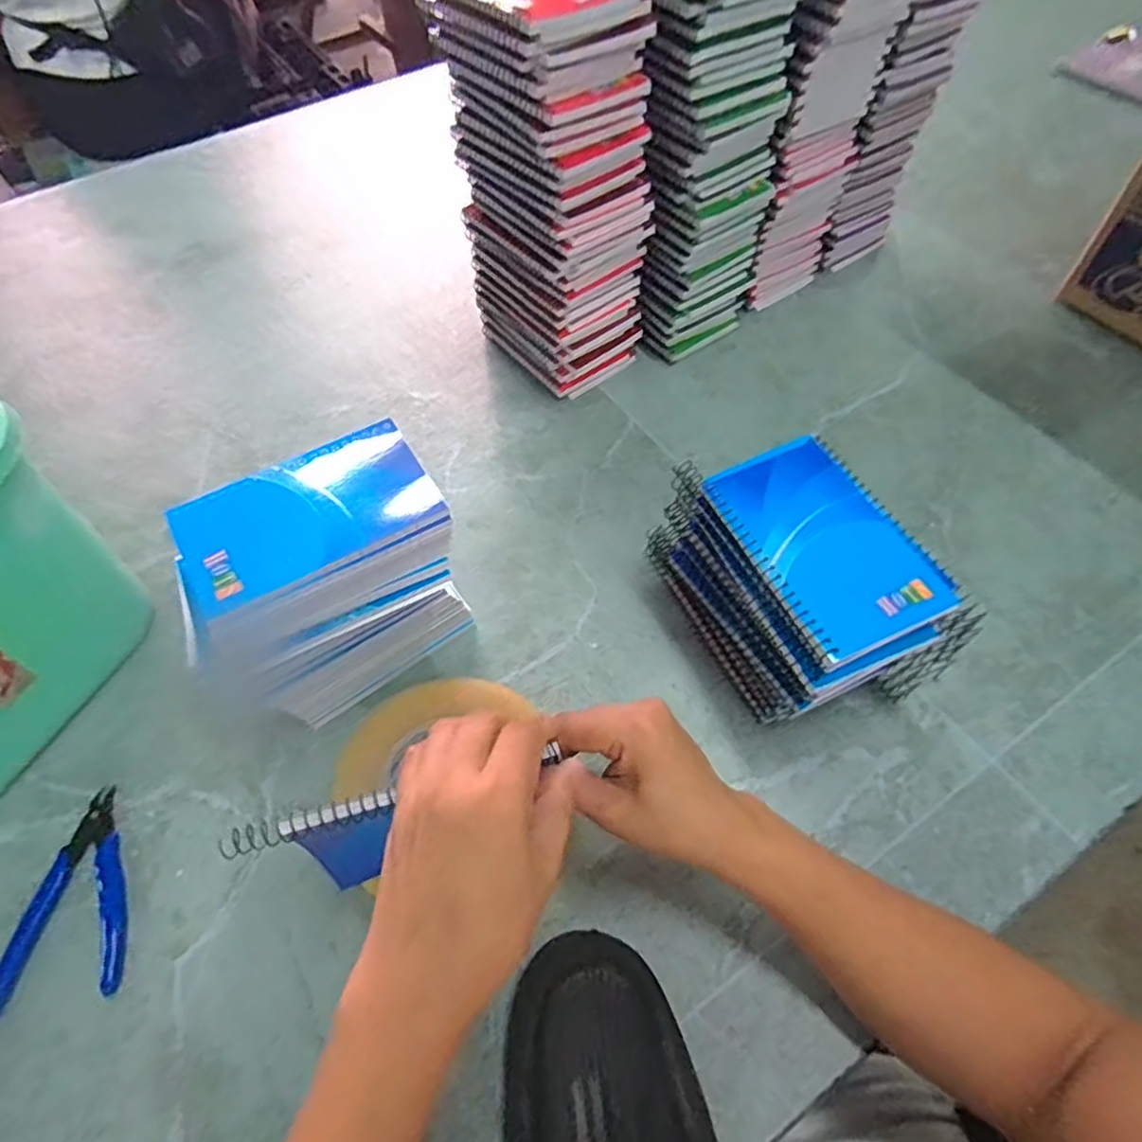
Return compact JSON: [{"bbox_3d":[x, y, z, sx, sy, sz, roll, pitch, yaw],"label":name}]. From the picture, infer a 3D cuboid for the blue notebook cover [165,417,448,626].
[{"bbox_3d":[-0.142,-0.032,0.364,0.130,0.007,0.078,-28,61,-15],"label":"blue notebook cover"}]

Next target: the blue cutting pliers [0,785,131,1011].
[{"bbox_3d":[-0.305,0.196,0.413,0.077,0.006,0.118,-9,57,-3],"label":"blue cutting pliers"}]

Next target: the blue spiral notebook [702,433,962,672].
[{"bbox_3d":[0.144,-0.018,0.387,0.084,0.011,0.131,-22,59,-12],"label":"blue spiral notebook"}]

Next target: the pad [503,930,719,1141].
[{"bbox_3d":[0.012,0.248,0.350,0.096,0.025,0.103,-10,58,-5],"label":"pad"}]

